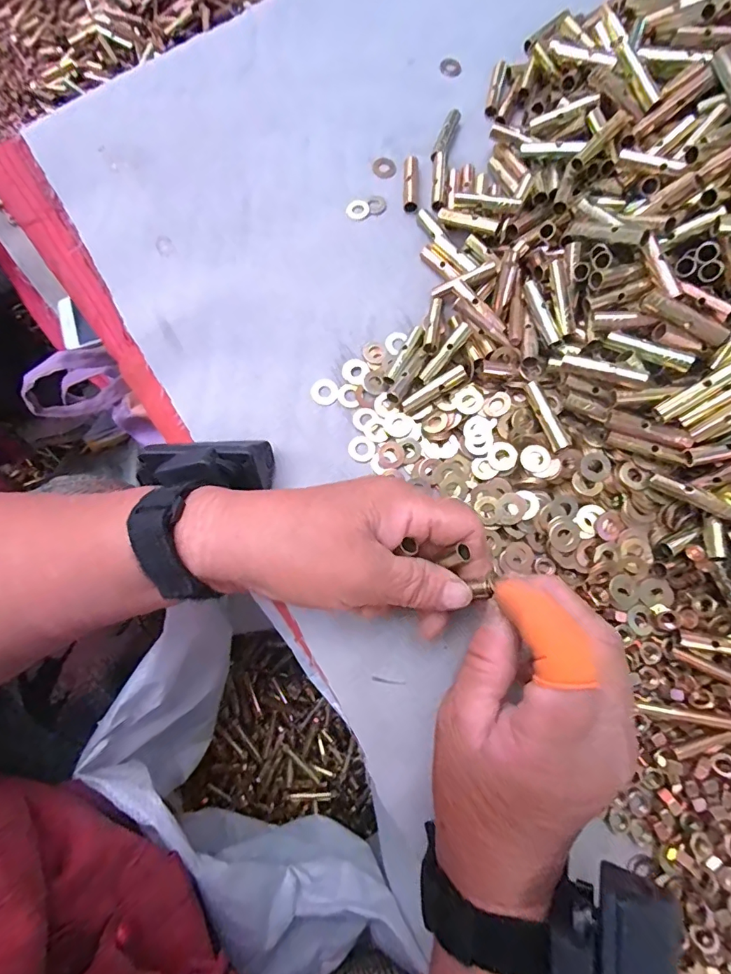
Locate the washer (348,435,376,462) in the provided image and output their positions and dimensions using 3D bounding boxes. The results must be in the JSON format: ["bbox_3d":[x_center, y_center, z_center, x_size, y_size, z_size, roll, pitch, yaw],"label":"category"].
[{"bbox_3d":[-0.002,-0.024,0.289,0.017,0.004,0.016,0,76,1],"label":"washer"}]

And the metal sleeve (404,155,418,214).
[{"bbox_3d":[0.032,-0.216,0.331,0.010,0.008,0.045,1,76,1],"label":"metal sleeve"}]

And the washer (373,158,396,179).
[{"bbox_3d":[0.014,-0.235,0.342,0.017,0.004,0.020,4,76,2],"label":"washer"}]

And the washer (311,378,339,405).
[{"bbox_3d":[-0.026,-0.061,0.296,0.017,0.004,0.017,0,76,1],"label":"washer"}]

